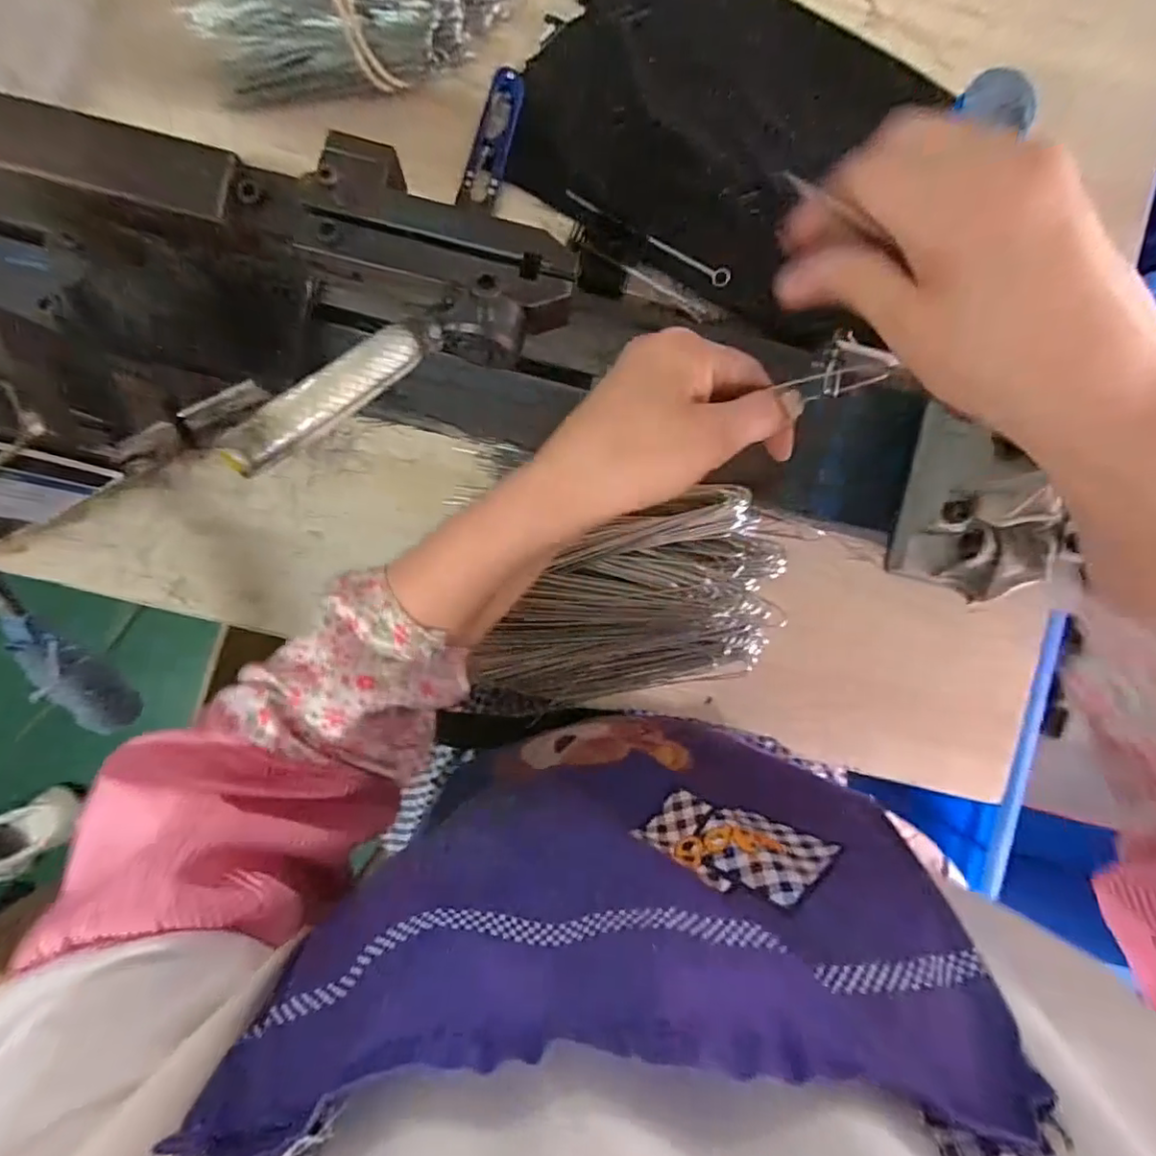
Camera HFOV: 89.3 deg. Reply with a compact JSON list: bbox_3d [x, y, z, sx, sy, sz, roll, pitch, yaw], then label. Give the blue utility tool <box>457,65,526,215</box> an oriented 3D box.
[{"bbox_3d":[-0.057,-0.286,0.384,0.024,0.012,0.089,16,90,-2],"label":"blue utility tool"}]

